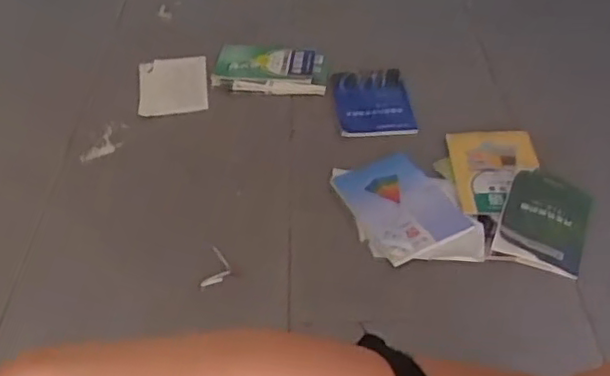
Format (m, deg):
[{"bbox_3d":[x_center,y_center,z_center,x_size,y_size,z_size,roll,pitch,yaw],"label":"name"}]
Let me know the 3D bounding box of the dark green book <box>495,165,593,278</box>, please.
[{"bbox_3d":[0.518,0.061,1.347,0.173,0.021,0.276,23,51,12],"label":"dark green book"}]

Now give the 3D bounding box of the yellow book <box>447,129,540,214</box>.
[{"bbox_3d":[0.449,-0.042,1.472,0.195,0.024,0.279,-4,45,7],"label":"yellow book"}]

